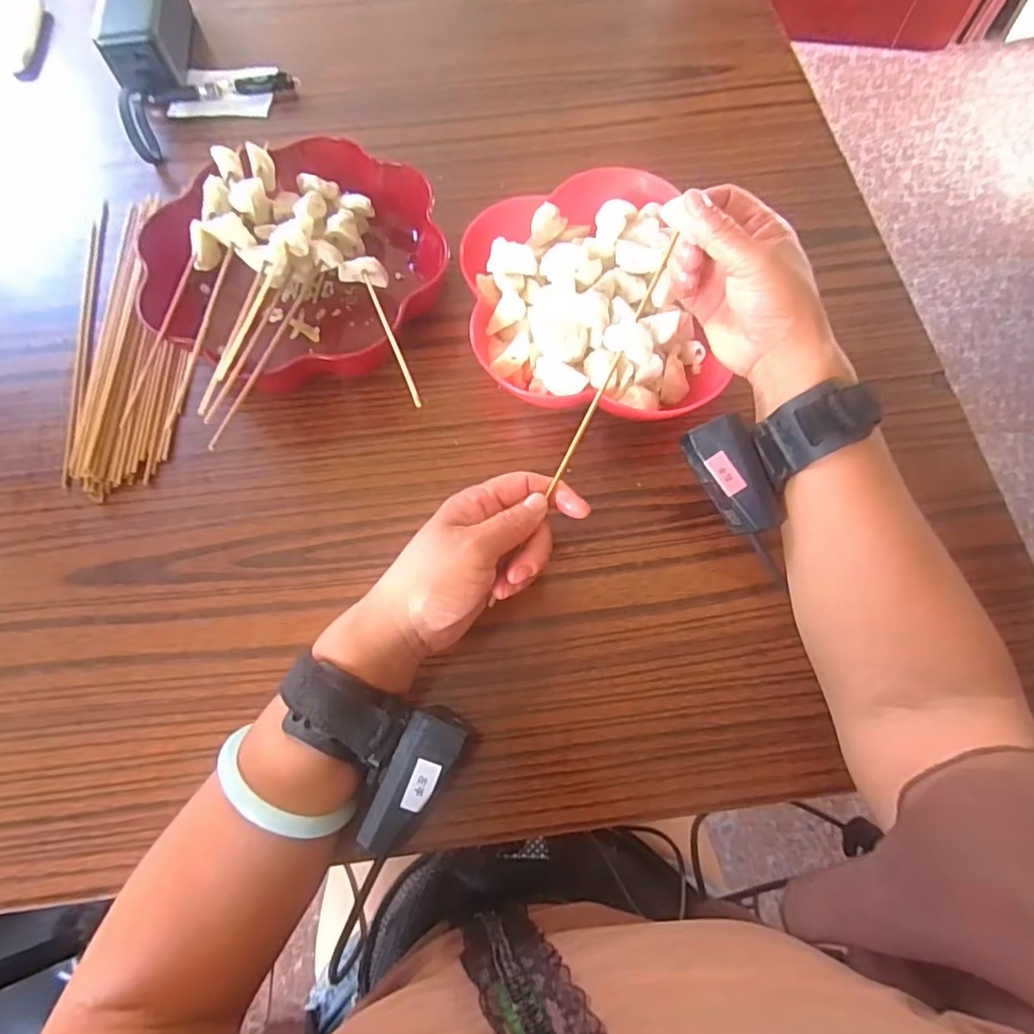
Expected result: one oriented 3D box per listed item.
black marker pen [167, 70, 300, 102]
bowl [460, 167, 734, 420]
[{"bbox_3d":[-0.251,-0.378,0.522,0.111,0.017,0.017,-8,69,-2],"label":"black marker pen"},{"bbox_3d":[0.048,-0.145,0.407,0.154,0.047,0.193,-13,69,-4],"label":"bowl"}]

